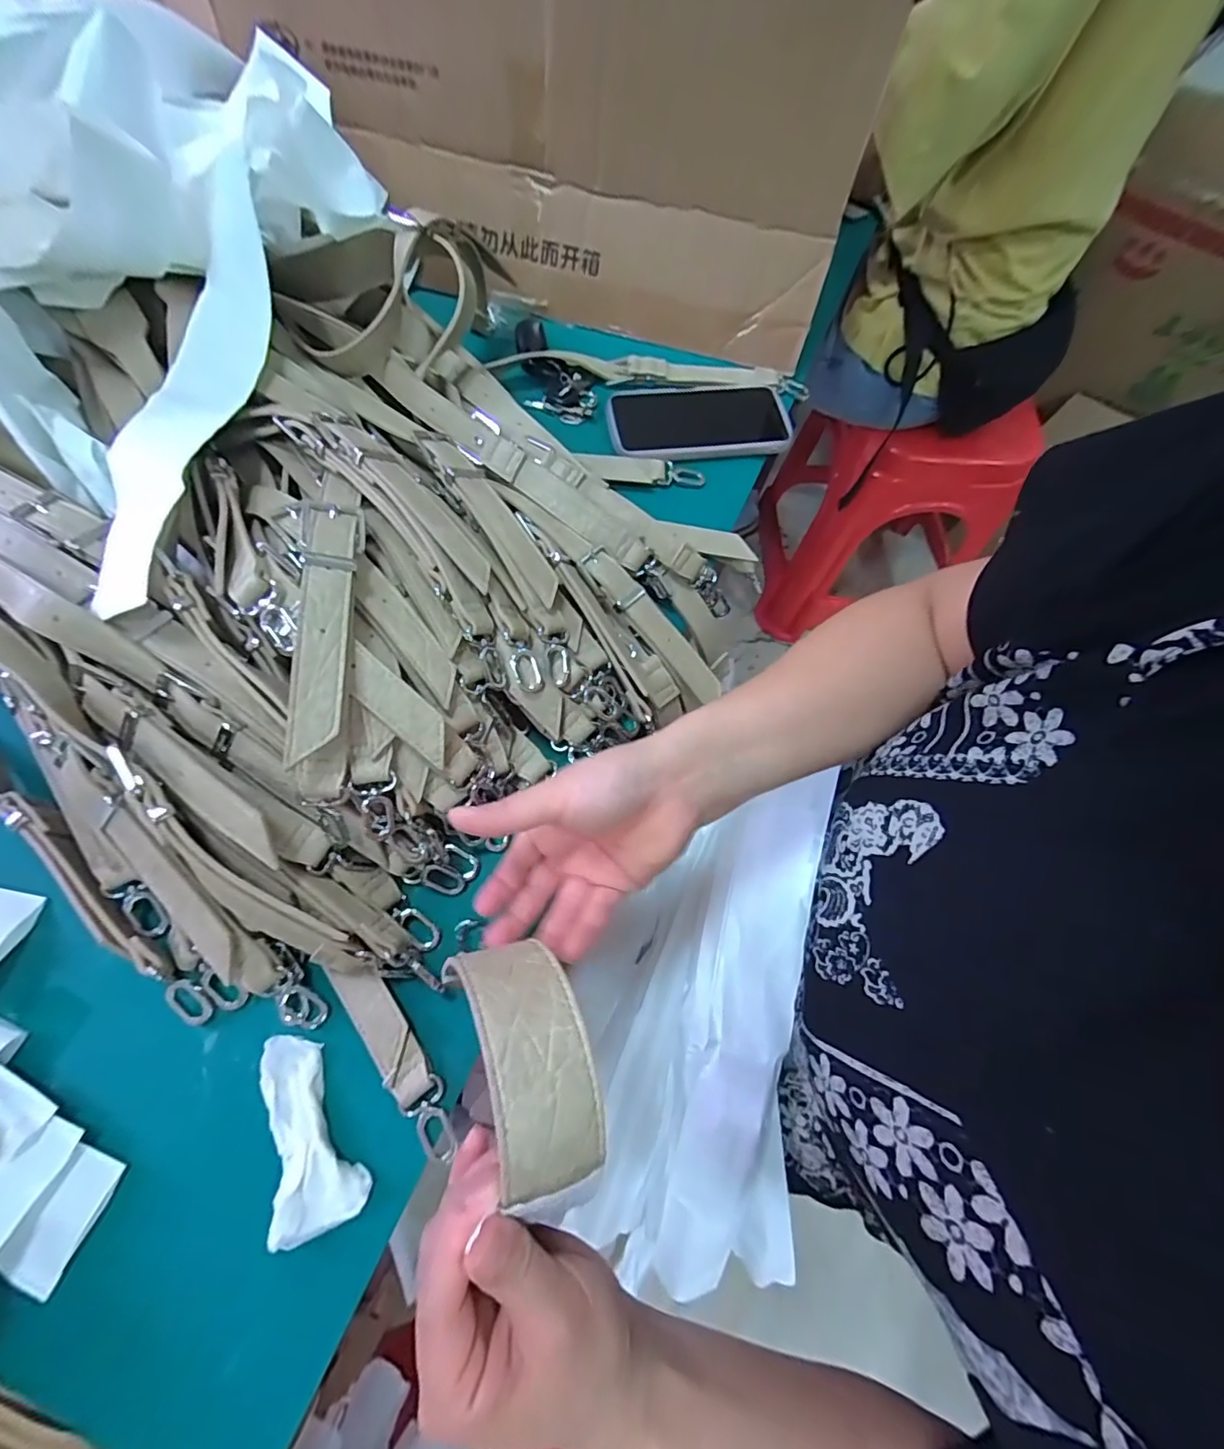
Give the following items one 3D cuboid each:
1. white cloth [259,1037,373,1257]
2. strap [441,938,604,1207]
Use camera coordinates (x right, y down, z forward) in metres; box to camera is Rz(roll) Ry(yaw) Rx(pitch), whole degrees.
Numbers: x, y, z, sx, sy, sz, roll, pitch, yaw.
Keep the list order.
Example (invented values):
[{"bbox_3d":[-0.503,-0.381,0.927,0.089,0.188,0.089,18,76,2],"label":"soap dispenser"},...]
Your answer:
[{"bbox_3d":[-0.168,0.220,0.293,0.043,0.012,0.096,-26,72,-12],"label":"white cloth"},{"bbox_3d":[-0.033,0.126,0.215,0.044,0.028,0.089,-23,55,-11],"label":"strap"}]

